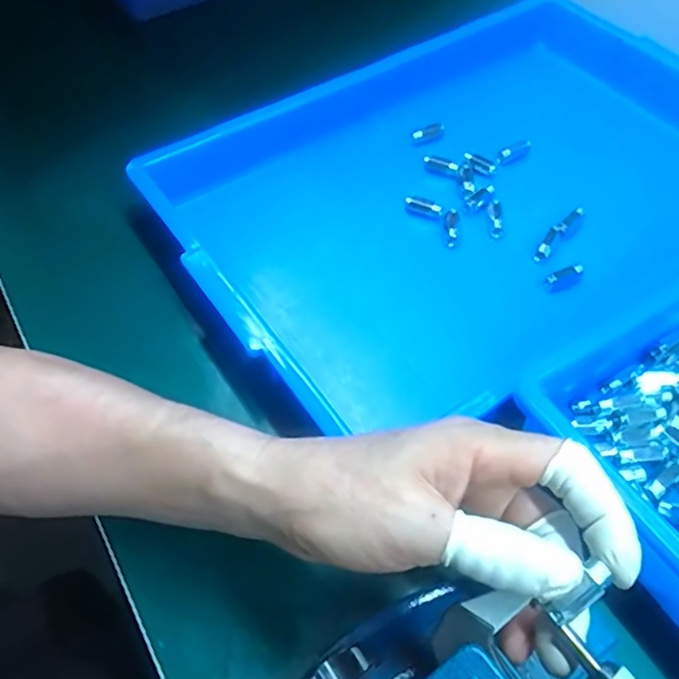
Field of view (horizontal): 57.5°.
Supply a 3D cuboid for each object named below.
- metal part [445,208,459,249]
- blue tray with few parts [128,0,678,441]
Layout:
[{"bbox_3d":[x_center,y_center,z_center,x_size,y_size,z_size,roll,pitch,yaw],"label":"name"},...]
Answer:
[{"bbox_3d":[0.080,-0.081,0.440,0.009,0.010,0.031,3,69,6],"label":"metal part"},{"bbox_3d":[0.109,-0.122,0.458,0.444,0.063,0.272,-30,59,-15],"label":"blue tray with few parts"}]

